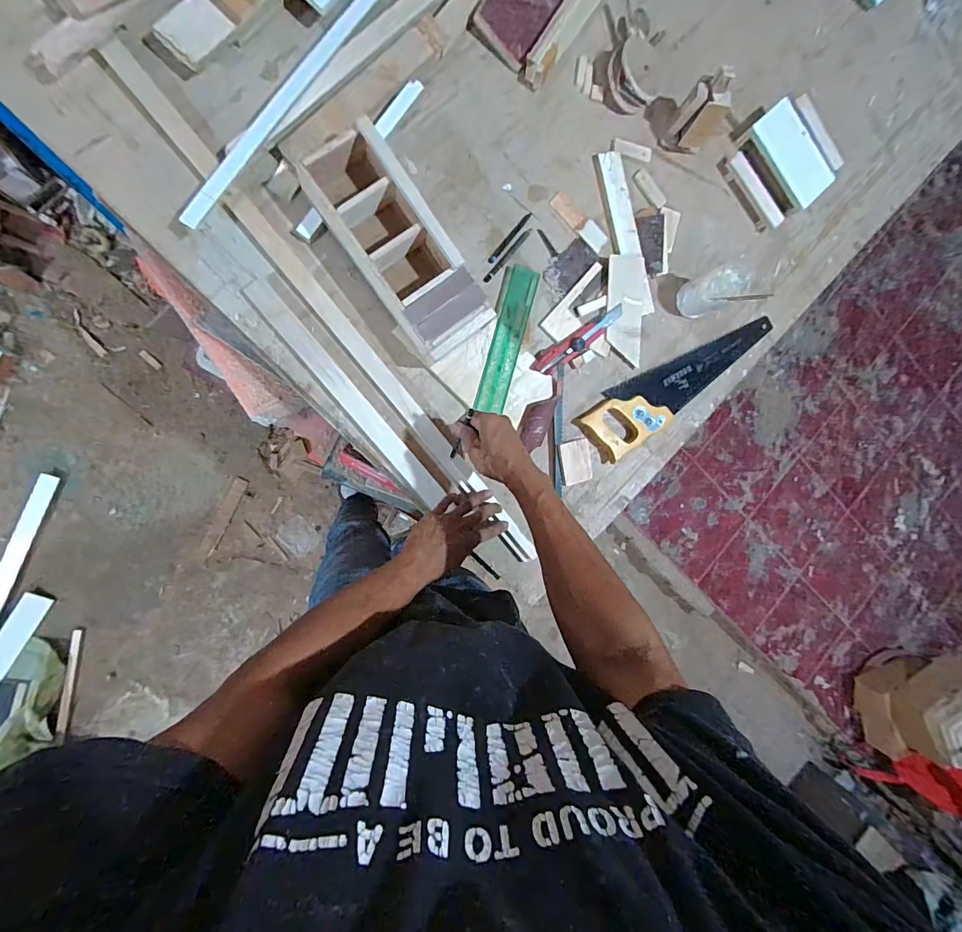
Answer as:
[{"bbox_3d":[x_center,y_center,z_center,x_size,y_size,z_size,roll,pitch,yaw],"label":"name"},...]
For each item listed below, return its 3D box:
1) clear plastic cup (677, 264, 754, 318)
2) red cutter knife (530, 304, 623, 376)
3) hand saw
[{"bbox_3d":[0.375,-0.284,0.697,0.071,0.084,0.063,-32,98,-10],"label":"clear plastic cup"},{"bbox_3d":[0.160,-0.202,0.677,0.179,0.025,0.033,-36,98,-8],"label":"red cutter knife"},{"bbox_3d":[0.349,-0.154,0.732,0.404,0.026,0.101,-34,98,-8],"label":"hand saw"}]

